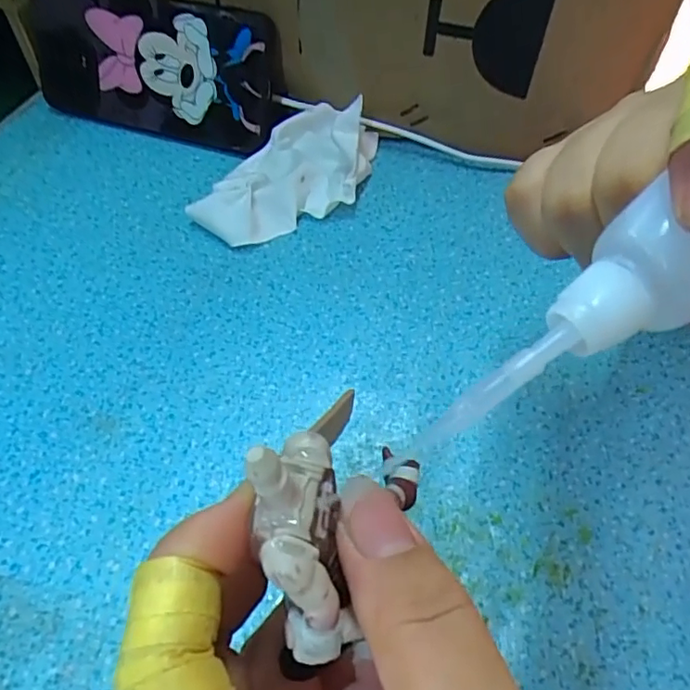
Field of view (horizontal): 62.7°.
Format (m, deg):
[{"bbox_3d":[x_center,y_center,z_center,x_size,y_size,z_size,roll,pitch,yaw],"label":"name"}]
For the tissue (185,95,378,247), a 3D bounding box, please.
[{"bbox_3d":[-0.027,-0.097,0.308,0.072,0.031,0.109,21,54,15],"label":"tissue"}]

